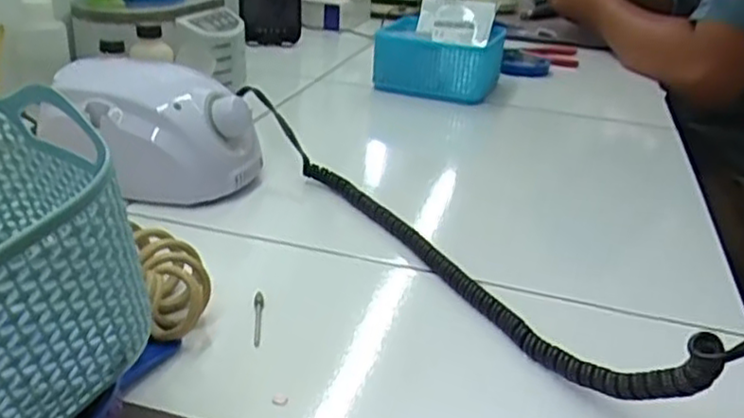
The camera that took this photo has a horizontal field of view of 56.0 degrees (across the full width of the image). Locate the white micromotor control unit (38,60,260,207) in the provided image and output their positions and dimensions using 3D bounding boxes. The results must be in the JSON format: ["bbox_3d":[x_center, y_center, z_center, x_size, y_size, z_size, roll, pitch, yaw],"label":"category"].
[{"bbox_3d":[-0.158,-0.057,0.504,0.135,0.071,0.091,14,27,17],"label":"white micromotor control unit"}]

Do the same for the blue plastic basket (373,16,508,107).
[{"bbox_3d":[0.086,-0.187,0.837,0.134,0.075,0.189,9,25,13],"label":"blue plastic basket"}]

